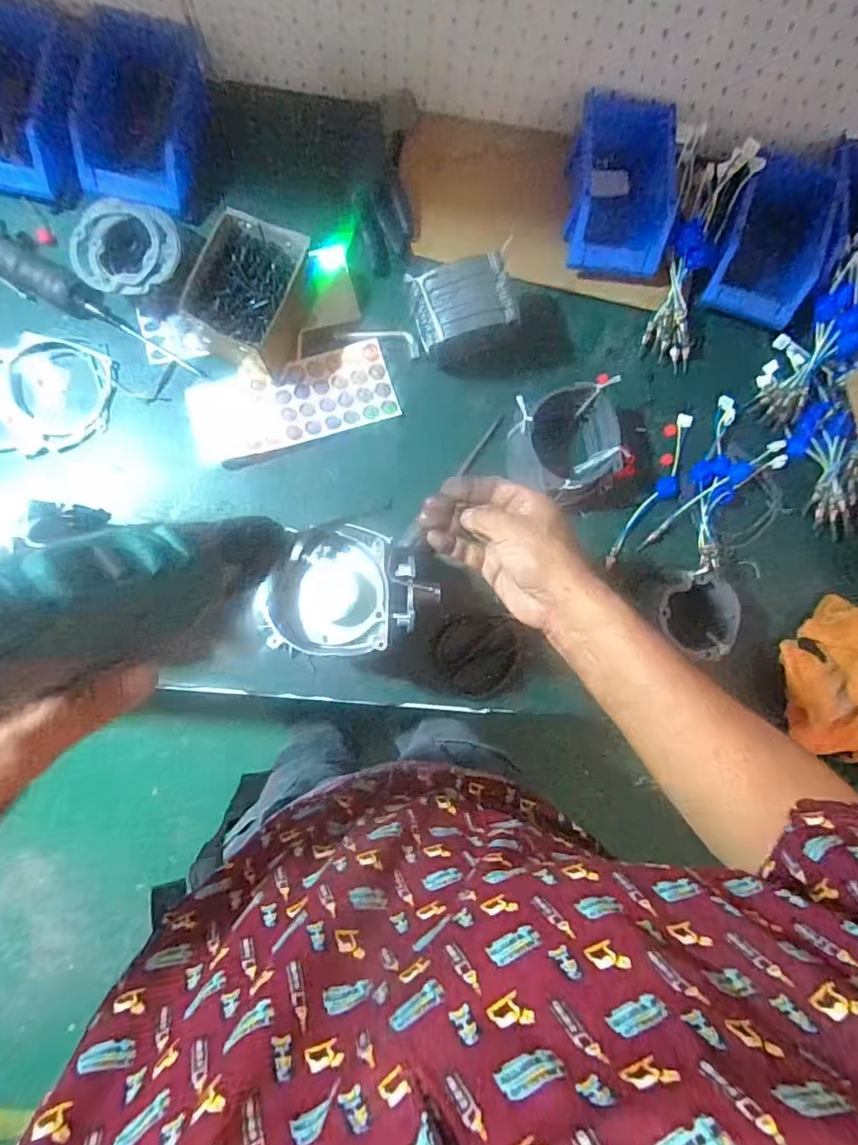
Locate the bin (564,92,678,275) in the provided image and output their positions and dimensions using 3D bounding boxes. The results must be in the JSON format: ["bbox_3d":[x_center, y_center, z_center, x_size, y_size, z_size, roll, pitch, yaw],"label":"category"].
[{"bbox_3d":[0.231,-0.466,0.678,0.127,0.101,0.182,2,86,-5],"label":"bin"}]

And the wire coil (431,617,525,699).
[{"bbox_3d":[0.061,0.108,0.711,0.109,0.015,0.103,0,86,-5],"label":"wire coil"}]

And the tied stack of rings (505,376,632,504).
[{"bbox_3d":[0.163,-0.151,0.682,0.130,0.075,0.130,-9,87,-5],"label":"tied stack of rings"}]

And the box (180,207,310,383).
[{"bbox_3d":[-0.207,-0.318,0.653,0.106,0.086,0.149,21,85,-3],"label":"box"}]

